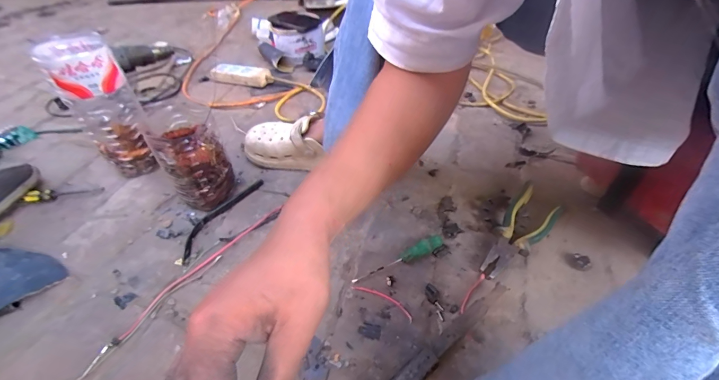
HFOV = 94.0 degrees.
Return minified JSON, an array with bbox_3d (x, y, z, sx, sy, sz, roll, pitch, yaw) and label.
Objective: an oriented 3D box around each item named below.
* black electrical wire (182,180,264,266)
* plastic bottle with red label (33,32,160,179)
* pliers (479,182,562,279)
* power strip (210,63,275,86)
[{"bbox_3d":[-0.238,0.041,0.570,0.039,0.012,0.193,18,48,20],"label":"black electrical wire"},{"bbox_3d":[-0.452,-0.140,0.611,0.097,0.243,0.119,-33,52,-27],"label":"plastic bottle with red label"},{"bbox_3d":[0.240,0.066,0.510,0.066,0.027,0.183,32,54,30],"label":"pliers"},{"bbox_3d":[-0.319,-0.309,0.900,0.190,0.035,0.059,13,46,16],"label":"power strip"}]

